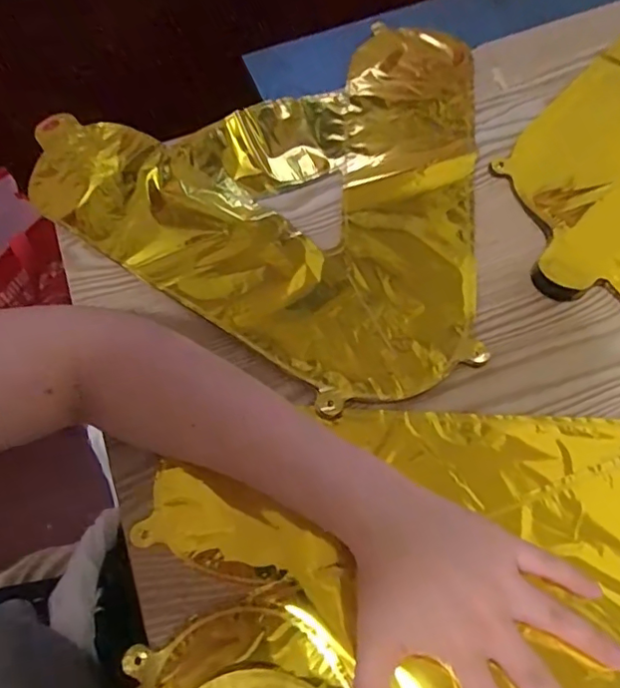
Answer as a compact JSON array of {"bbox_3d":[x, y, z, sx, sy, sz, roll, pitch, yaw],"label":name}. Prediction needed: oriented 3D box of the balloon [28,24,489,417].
[{"bbox_3d":[-0.007,-0.108,0.431,0.366,0.011,0.327,-19,65,-7],"label":"balloon"}]

